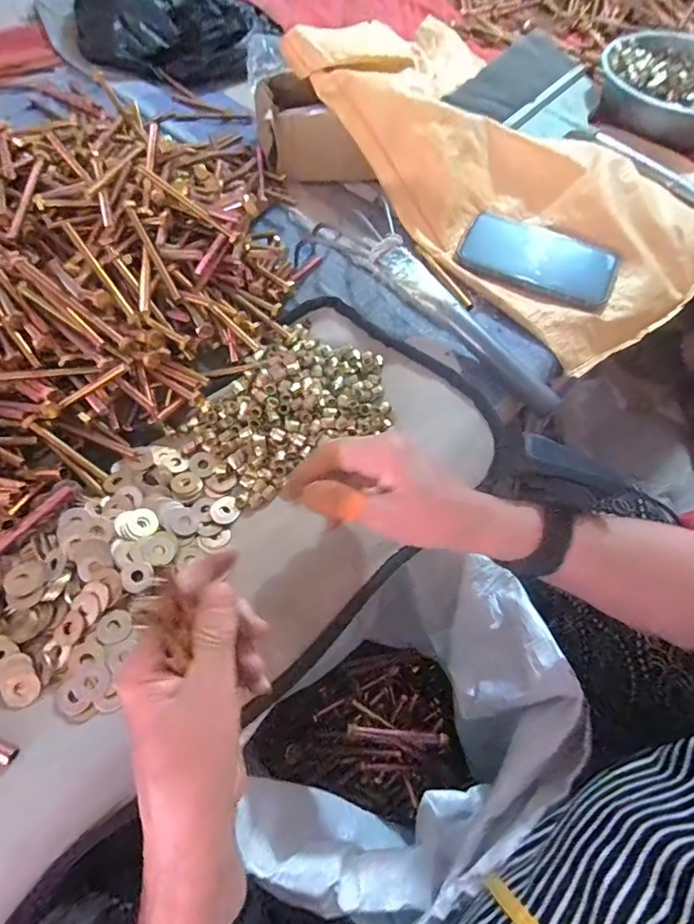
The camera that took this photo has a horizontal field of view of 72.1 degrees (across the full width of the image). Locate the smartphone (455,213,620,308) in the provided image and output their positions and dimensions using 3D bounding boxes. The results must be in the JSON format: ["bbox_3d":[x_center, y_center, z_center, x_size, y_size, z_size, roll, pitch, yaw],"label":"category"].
[{"bbox_3d":[0.201,-0.217,0.511,0.160,0.015,0.073,22,82,14],"label":"smartphone"}]

